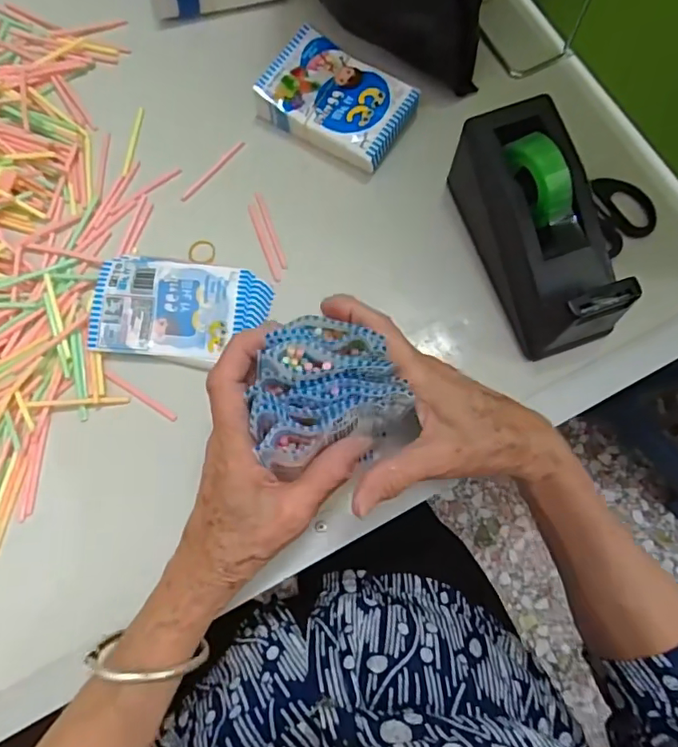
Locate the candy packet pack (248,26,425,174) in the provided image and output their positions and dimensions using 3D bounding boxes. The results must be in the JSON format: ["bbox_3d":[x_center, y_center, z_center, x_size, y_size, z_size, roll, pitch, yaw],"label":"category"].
[{"bbox_3d":[-0.001,-0.203,0.403,0.106,0.031,0.071,32,78,8],"label":"candy packet pack"}]

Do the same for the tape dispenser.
[{"bbox_3d":[0.128,-0.092,0.341,0.056,0.081,0.153,-18,76,-4],"label":"tape dispenser"}]

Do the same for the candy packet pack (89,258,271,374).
[{"bbox_3d":[-0.111,-0.043,0.373,0.117,0.014,0.070,7,76,3],"label":"candy packet pack"}]

